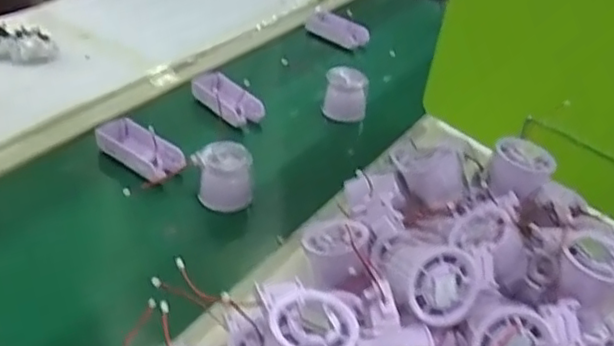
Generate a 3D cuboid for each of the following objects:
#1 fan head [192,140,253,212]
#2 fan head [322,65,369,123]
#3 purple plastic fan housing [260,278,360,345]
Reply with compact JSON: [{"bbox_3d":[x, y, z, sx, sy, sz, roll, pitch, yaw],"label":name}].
[{"bbox_3d":[-0.092,0.006,0.714,0.063,0.057,0.057,0,36,-10],"label":"fan head"},{"bbox_3d":[0.050,-0.108,0.887,0.063,0.065,0.061,6,35,-1],"label":"fan head"},{"bbox_3d":[-0.002,0.108,0.448,0.059,0.054,0.079,-4,36,-15],"label":"purple plastic fan housing"}]

